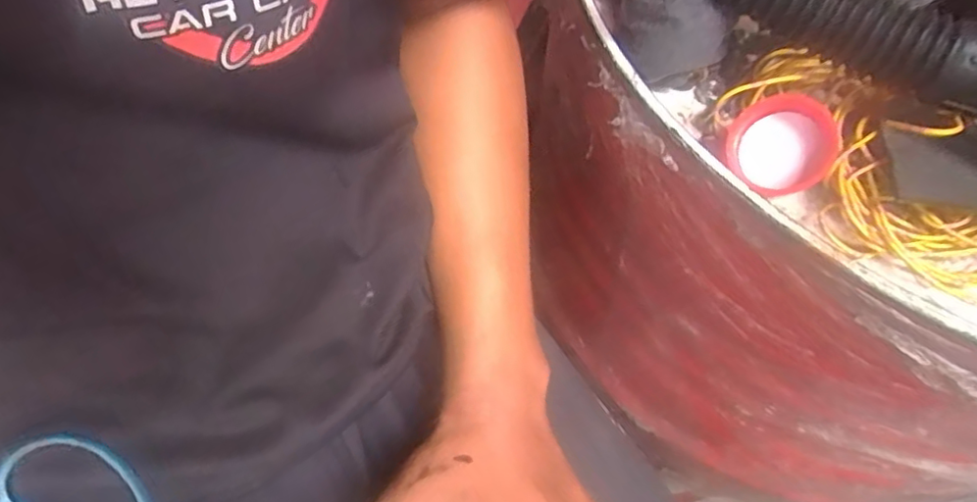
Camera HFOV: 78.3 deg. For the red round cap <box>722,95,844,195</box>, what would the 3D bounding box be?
[{"bbox_3d":[0.137,-0.052,0.282,0.048,0.016,0.048,-13,67,34],"label":"red round cap"}]

